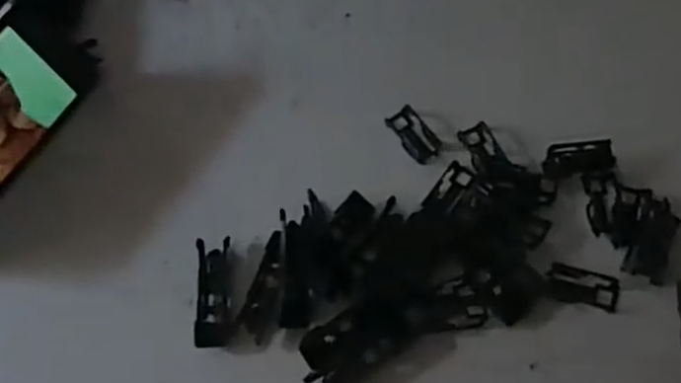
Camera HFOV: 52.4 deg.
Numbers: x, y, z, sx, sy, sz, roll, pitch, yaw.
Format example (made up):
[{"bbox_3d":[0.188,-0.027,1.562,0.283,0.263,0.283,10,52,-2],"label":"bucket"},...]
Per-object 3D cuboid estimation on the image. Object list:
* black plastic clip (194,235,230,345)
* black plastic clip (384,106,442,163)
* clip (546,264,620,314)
[{"bbox_3d":[-0.076,0.060,0.414,0.019,0.005,0.065,-6,66,4],"label":"black plastic clip"},{"bbox_3d":[0.048,-0.036,0.448,0.019,0.008,0.039,-34,67,-8],"label":"black plastic clip"},{"bbox_3d":[0.140,0.055,0.398,0.039,0.006,0.020,14,69,13],"label":"clip"}]

